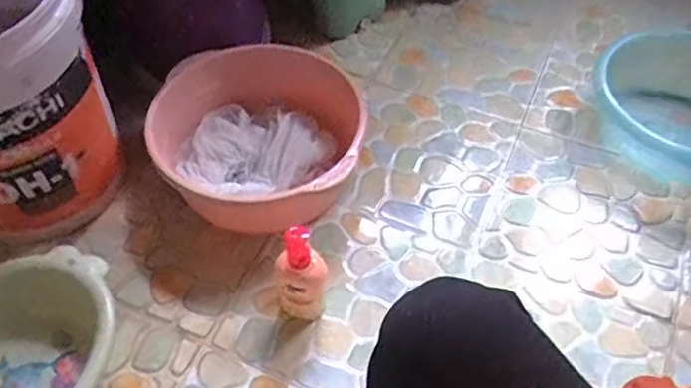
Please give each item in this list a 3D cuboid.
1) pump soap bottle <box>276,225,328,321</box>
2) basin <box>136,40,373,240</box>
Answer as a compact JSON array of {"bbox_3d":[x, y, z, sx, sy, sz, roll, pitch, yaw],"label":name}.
[{"bbox_3d":[-0.058,0.116,0.824,0.063,0.186,0.057,-7,53,-8],"label":"pump soap bottle"},{"bbox_3d":[-0.139,-0.078,0.991,0.335,0.148,0.306,-2,52,-3],"label":"basin"}]

